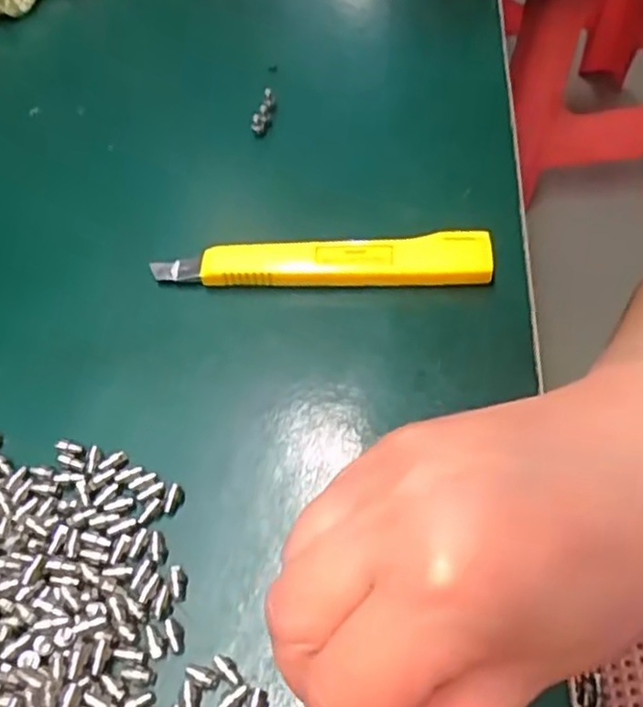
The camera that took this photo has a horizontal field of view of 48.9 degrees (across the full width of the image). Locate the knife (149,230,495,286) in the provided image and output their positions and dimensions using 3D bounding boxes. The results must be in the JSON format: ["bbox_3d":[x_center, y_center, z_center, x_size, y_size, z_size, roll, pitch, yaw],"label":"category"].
[{"bbox_3d":[0.000,-0.036,0.281,0.131,0.013,0.019,-1,58,4],"label":"knife"}]

